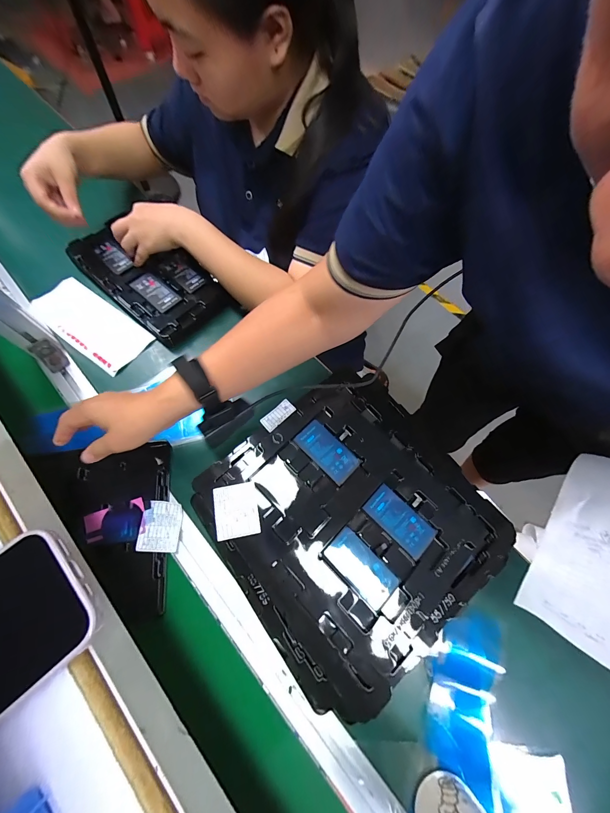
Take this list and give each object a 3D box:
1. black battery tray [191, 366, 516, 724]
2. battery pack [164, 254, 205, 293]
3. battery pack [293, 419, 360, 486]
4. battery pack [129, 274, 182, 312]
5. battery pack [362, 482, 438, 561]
[{"bbox_3d":[0.053,0.133,0.396,0.305,0.047,0.321,-34,73,-14],"label":"black battery tray"},{"bbox_3d":[-0.211,-0.234,0.539,0.039,0.011,0.077,-41,75,-16],"label":"battery pack"},{"bbox_3d":[0.029,0.060,0.413,0.043,0.011,0.084,-42,75,-16],"label":"battery pack"},{"bbox_3d":[-0.251,-0.193,0.514,0.086,0.004,0.041,37,72,12],"label":"battery pack"},{"bbox_3d":[0.117,0.140,0.382,0.045,0.006,0.083,-42,75,-16],"label":"battery pack"}]

